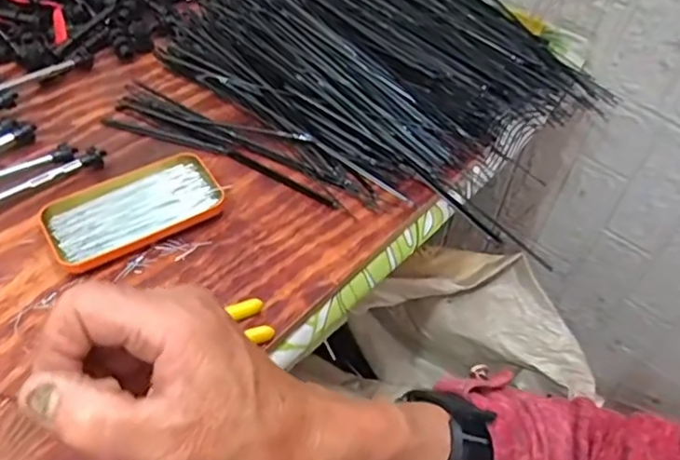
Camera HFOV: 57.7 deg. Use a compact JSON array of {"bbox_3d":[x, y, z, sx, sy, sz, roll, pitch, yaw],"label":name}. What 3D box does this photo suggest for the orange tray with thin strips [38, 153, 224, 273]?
[{"bbox_3d":[-0.177,-0.019,0.532,0.143,0.016,0.076,-25,57,-23],"label":"orange tray with thin strips"}]

